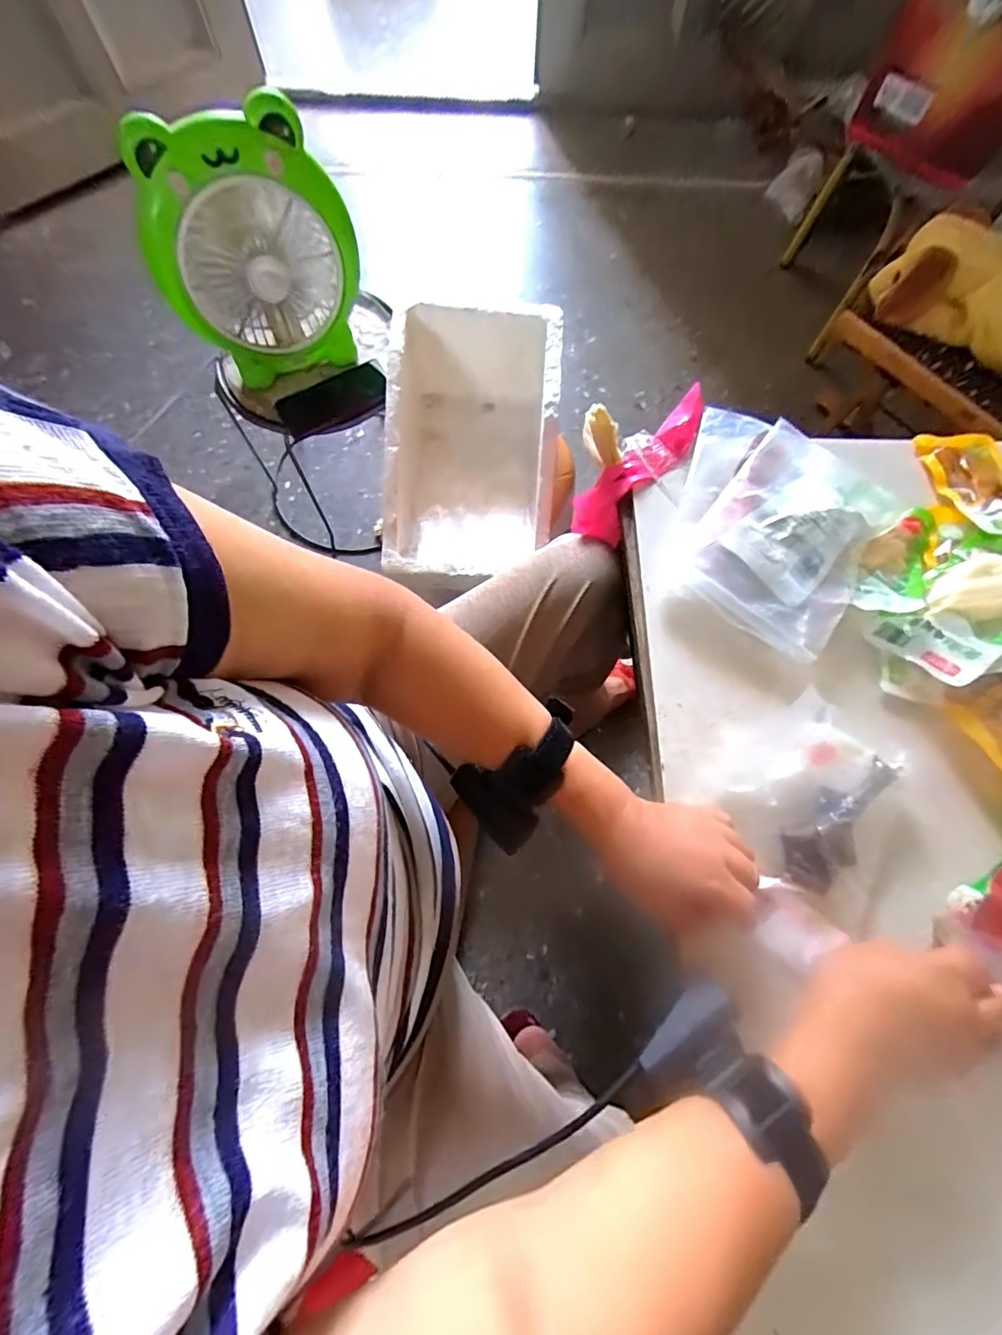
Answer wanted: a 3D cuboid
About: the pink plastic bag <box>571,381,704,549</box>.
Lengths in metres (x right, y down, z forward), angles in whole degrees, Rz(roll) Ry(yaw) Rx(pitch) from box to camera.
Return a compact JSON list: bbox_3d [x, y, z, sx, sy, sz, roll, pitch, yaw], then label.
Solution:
[{"bbox_3d":[0.142,-0.192,0.484,0.172,0.042,0.070,-45,78,2],"label":"pink plastic bag"}]

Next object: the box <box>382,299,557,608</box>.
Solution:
[{"bbox_3d":[-0.039,-0.282,0.666,0.210,0.158,0.330,3,72,-1],"label":"box"}]

